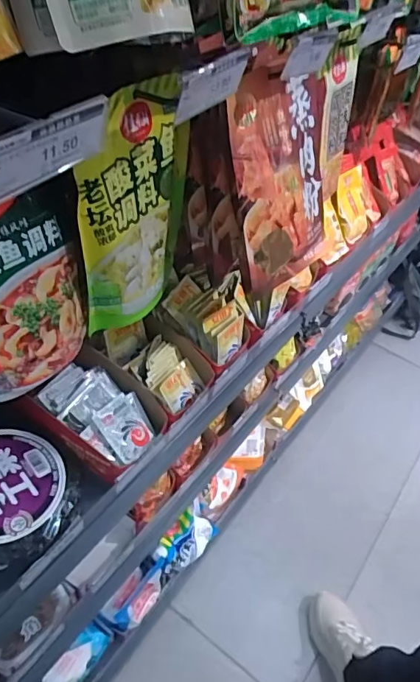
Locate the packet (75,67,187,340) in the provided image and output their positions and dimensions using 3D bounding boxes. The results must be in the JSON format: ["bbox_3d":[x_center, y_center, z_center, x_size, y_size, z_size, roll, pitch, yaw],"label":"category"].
[{"bbox_3d":[-0.077,-0.150,0.583,0.032,0.268,0.180,28,48,18],"label":"packet"}]

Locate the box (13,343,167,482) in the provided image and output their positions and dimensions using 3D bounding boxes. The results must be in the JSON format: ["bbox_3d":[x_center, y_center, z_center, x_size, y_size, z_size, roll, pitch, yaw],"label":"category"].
[{"bbox_3d":[-0.165,0.103,0.740,0.174,0.069,0.133,27,48,18],"label":"box"}]

